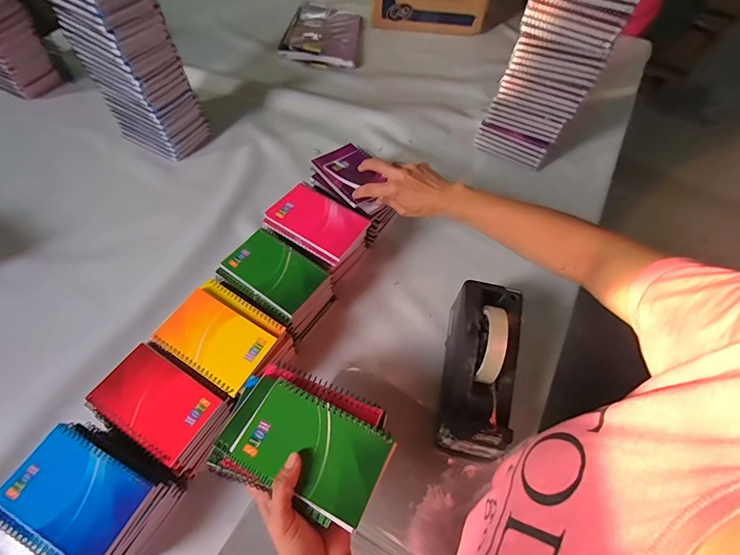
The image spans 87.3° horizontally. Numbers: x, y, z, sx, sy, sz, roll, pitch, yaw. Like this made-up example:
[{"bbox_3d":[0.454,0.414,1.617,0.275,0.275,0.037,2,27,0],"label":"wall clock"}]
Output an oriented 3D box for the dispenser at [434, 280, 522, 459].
[{"bbox_3d":[0.139,0.110,0.499,0.084,0.106,0.210,12,73,3],"label":"dispenser"}]

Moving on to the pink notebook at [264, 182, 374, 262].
[{"bbox_3d":[-0.078,-0.089,0.574,0.136,0.012,0.086,32,62,14],"label":"pink notebook"}]

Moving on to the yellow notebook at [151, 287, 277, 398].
[{"bbox_3d":[-0.191,0.075,0.478,0.132,0.011,0.081,31,62,13],"label":"yellow notebook"}]

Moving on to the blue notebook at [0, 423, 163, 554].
[{"bbox_3d":[-0.297,0.218,0.393,0.133,0.013,0.083,26,61,11],"label":"blue notebook"}]

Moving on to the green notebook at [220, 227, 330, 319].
[{"bbox_3d":[-0.131,-0.012,0.536,0.129,0.010,0.084,34,63,15],"label":"green notebook"}]

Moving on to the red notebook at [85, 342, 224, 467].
[{"bbox_3d":[-0.245,0.140,0.441,0.128,0.007,0.081,30,62,13],"label":"red notebook"}]

